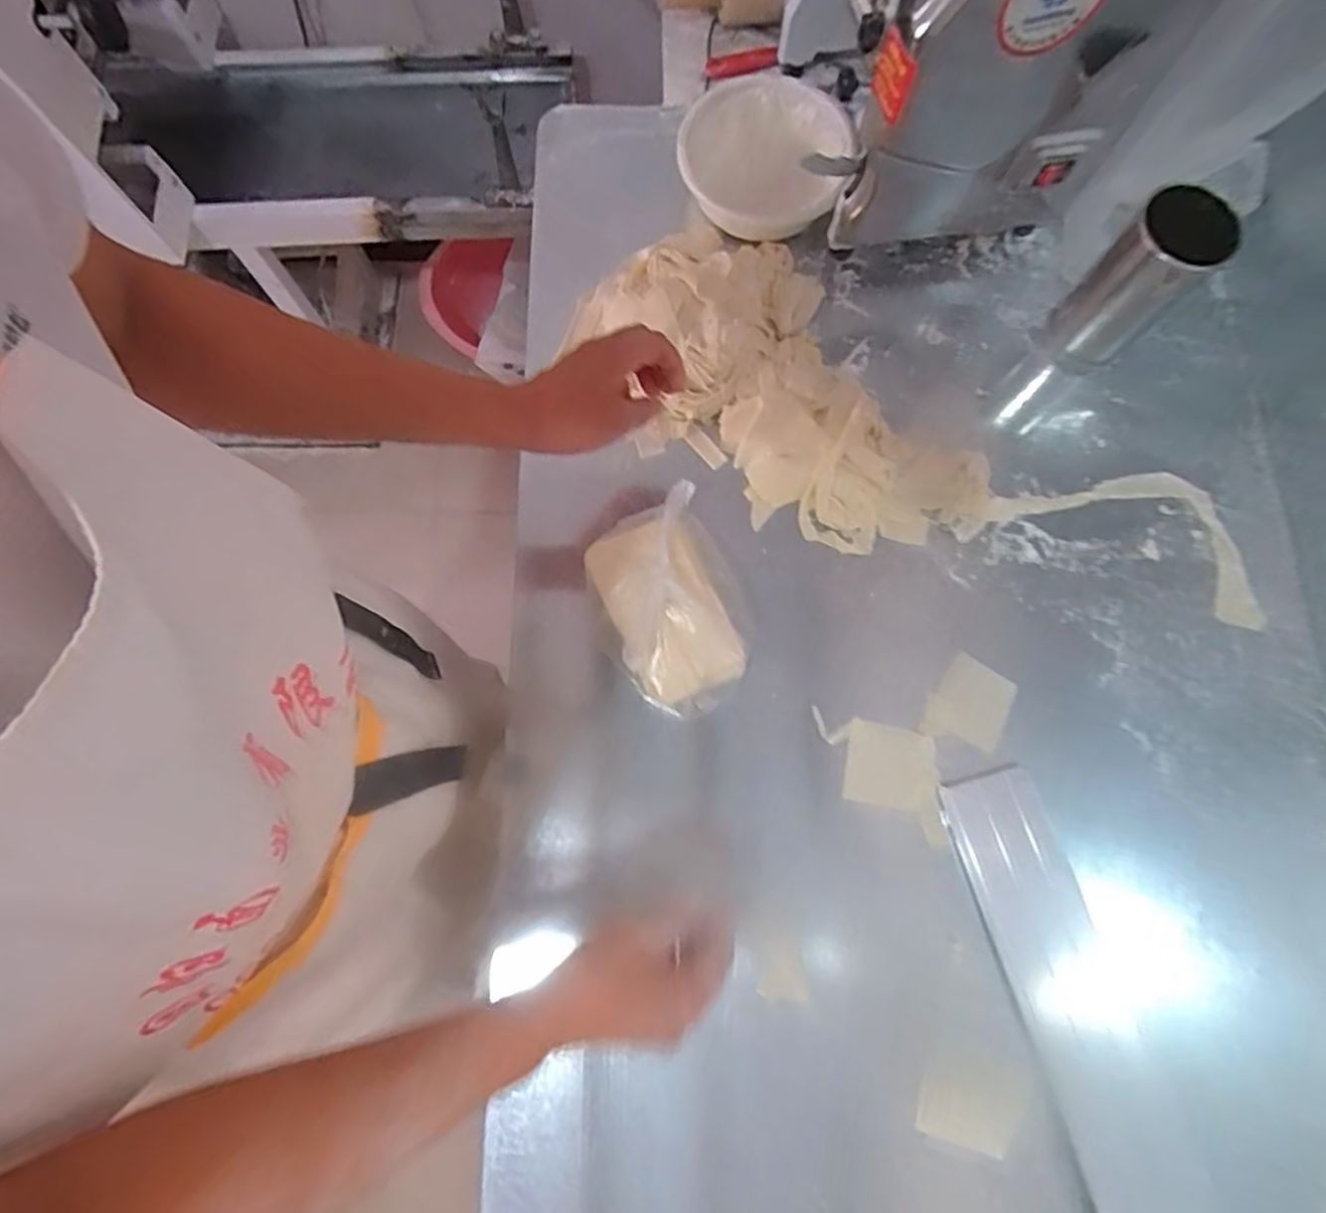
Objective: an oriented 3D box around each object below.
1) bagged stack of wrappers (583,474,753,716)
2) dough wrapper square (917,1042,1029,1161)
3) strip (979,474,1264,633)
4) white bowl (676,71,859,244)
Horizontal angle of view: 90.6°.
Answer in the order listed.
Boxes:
[{"bbox_3d":[0.011,0.000,0.613,0.138,0.077,0.189,-21,77,-4],"label":"bagged stack of wrappers"},{"bbox_3d":[0.256,0.407,0.543,0.080,0.005,0.073,15,82,5],"label":"dough wrapper square"},{"bbox_3d":[0.487,-0.089,0.676,0.290,0.011,0.128,24,78,6],"label":"strip"},{"bbox_3d":[0.110,-0.493,0.727,0.178,0.079,0.173,0,77,1],"label":"white bowl"}]

